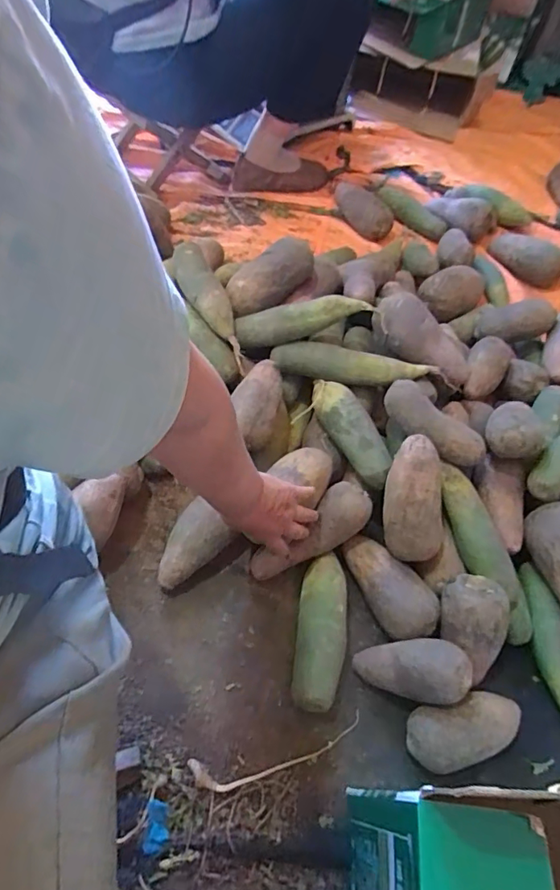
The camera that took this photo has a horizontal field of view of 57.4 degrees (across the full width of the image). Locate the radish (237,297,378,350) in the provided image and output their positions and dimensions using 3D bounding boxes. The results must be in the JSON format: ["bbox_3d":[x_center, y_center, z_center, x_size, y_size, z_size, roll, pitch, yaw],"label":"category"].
[{"bbox_3d":[0.033,-0.187,0.761,0.200,0.045,0.040,-12,57,10],"label":"radish"}]

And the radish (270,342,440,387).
[{"bbox_3d":[0.106,-0.116,0.766,0.237,0.045,0.050,15,56,3],"label":"radish"}]

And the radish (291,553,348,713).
[{"bbox_3d":[0.051,0.234,0.657,0.062,0.052,0.192,9,56,-2],"label":"radish"}]

